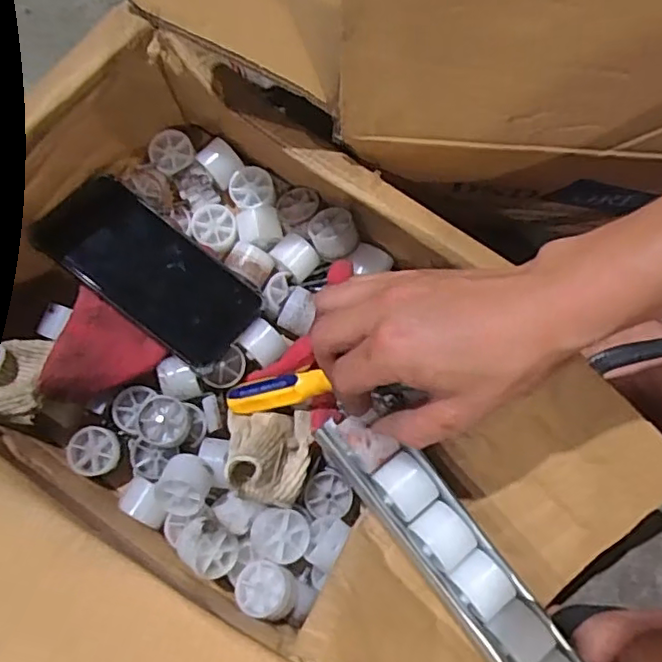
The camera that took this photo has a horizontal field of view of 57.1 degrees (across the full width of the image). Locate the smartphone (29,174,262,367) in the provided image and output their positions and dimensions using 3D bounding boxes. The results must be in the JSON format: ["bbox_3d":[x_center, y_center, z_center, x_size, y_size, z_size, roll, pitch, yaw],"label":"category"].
[{"bbox_3d":[-0.135,-0.049,0.446,0.165,0.013,0.076,36,79,6],"label":"smartphone"}]

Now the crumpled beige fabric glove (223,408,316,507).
[{"bbox_3d":[-0.043,0.086,0.421,0.058,0.056,0.065,-2,78,-2],"label":"crumpled beige fabric glove"}]

